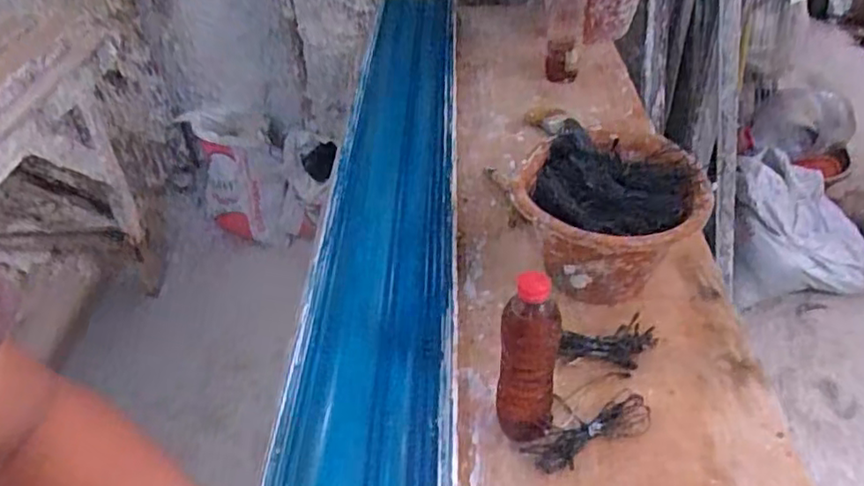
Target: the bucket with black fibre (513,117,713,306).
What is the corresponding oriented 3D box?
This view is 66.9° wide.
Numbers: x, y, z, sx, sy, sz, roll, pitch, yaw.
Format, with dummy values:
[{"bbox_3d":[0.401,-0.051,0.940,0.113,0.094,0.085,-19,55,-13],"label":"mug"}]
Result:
[{"bbox_3d":[0.246,-0.026,0.916,0.232,0.177,0.221,-2,41,2],"label":"bucket with black fibre"}]

